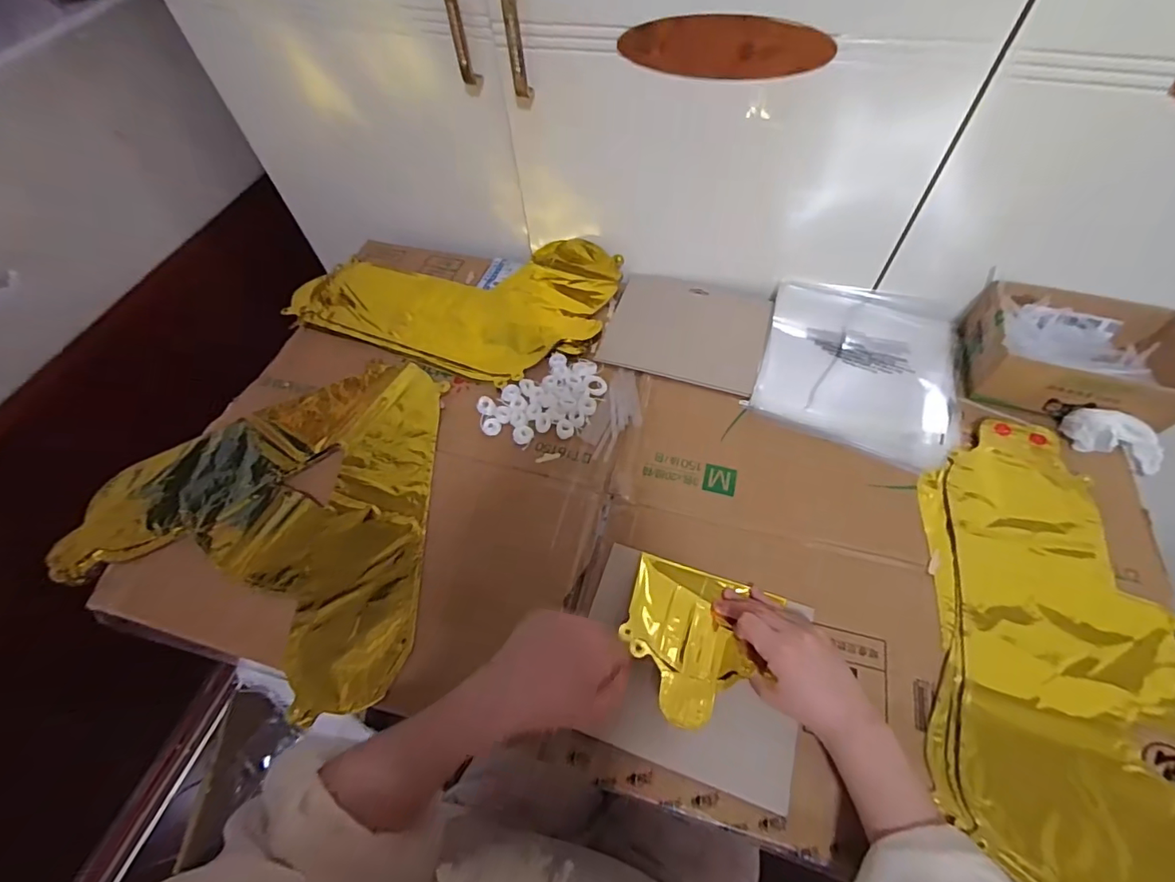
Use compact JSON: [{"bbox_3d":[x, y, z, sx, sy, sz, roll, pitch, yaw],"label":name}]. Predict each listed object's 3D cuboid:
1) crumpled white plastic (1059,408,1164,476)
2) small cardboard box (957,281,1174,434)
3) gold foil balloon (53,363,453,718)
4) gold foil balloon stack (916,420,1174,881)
[{"bbox_3d":[0.554,0.001,0.525,0.107,0.045,0.044,21,59,-6],"label":"crumpled white plastic"},{"bbox_3d":[0.528,-0.093,0.555,0.192,0.065,0.142,15,60,12],"label":"small cardboard box"},{"bbox_3d":[-0.344,0.080,0.532,0.359,0.018,0.359,-3,58,1],"label":"gold foil balloon"},{"bbox_3d":[0.404,0.180,0.435,0.215,0.027,0.430,10,59,9],"label":"gold foil balloon stack"}]

